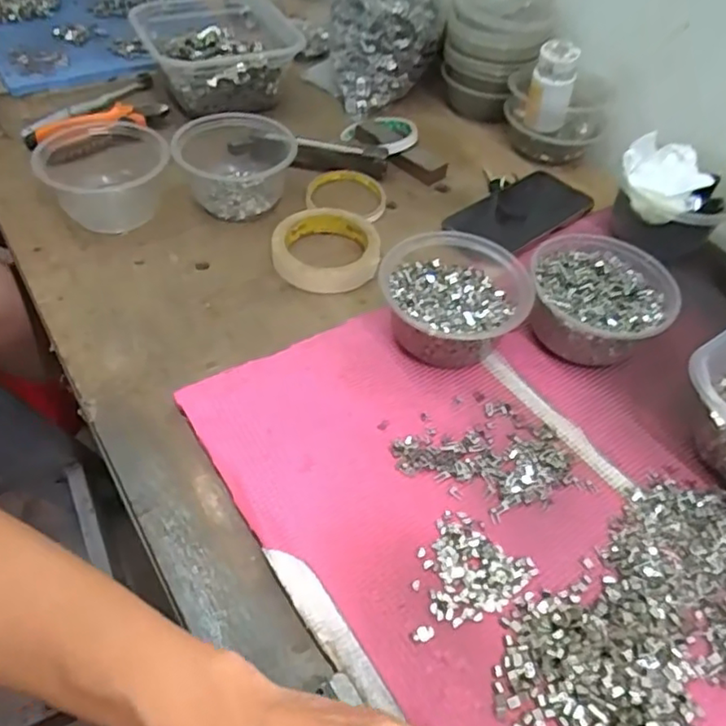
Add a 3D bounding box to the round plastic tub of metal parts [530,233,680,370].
[{"bbox_3d":[0.192,-0.051,0.511,0.107,0.056,0.119,28,52,17],"label":"round plastic tub of metal parts"}]

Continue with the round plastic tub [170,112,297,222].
[{"bbox_3d":[-0.124,-0.202,0.622,0.115,0.054,0.112,-4,50,-9],"label":"round plastic tub"}]

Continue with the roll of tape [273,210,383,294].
[{"bbox_3d":[-0.034,-0.108,0.579,0.096,0.025,0.098,3,49,-3],"label":"roll of tape"}]

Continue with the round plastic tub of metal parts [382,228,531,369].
[{"bbox_3d":[0.074,-0.051,0.503,0.112,0.053,0.125,23,51,13],"label":"round plastic tub of metal parts"}]

